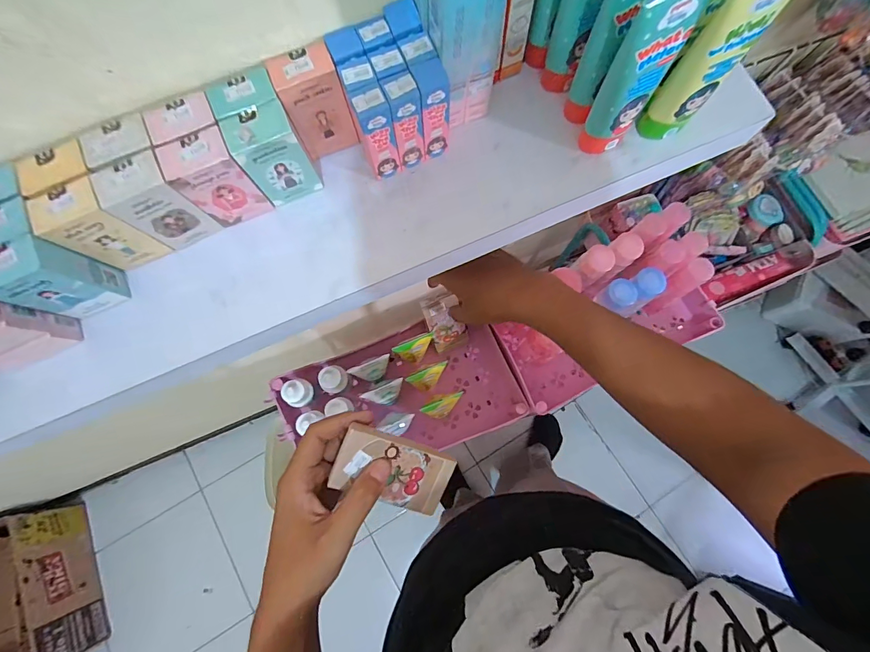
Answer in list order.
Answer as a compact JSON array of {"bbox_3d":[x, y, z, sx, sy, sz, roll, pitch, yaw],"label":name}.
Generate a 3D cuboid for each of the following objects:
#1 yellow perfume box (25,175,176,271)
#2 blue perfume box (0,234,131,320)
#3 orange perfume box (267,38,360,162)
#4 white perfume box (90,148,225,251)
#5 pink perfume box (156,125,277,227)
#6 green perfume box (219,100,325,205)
[{"bbox_3d":[-0.259,-0.076,0.318,0.051,0.077,0.030,-25,76,-8],"label":"yellow perfume box"},{"bbox_3d":[-0.291,-0.033,0.311,0.054,0.079,0.031,-24,76,-7],"label":"blue perfume box"},{"bbox_3d":[-0.097,-0.182,0.332,0.049,0.080,0.029,-20,75,-6],"label":"orange perfume box"},{"bbox_3d":[-0.214,-0.094,0.317,0.048,0.079,0.028,-23,76,-7],"label":"white perfume box"},{"bbox_3d":[-0.170,-0.112,0.320,0.049,0.081,0.027,-29,77,-9],"label":"pink perfume box"},{"bbox_3d":[-0.128,-0.137,0.327,0.049,0.082,0.033,-25,76,-8],"label":"green perfume box"}]

